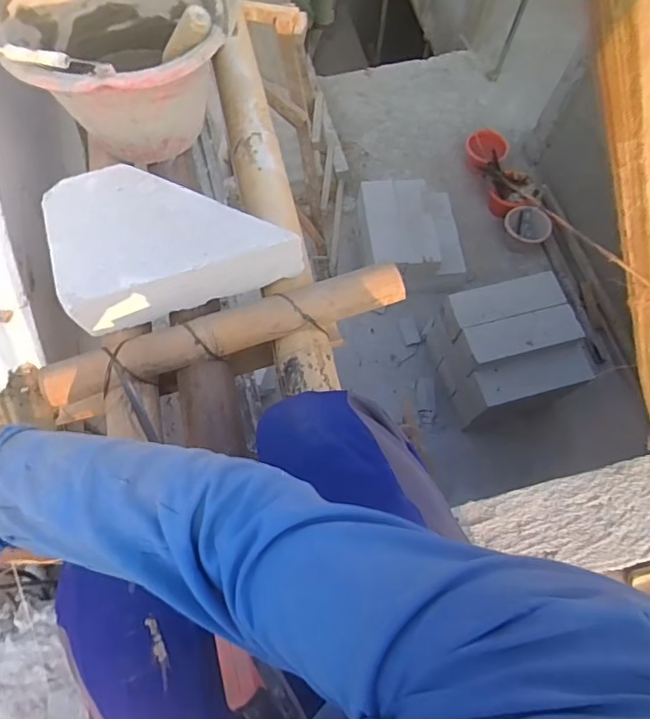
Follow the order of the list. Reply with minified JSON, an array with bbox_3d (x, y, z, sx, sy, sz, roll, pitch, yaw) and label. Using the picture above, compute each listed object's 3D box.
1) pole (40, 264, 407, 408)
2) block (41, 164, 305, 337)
[{"bbox_3d":[-0.133,-0.035,0.721,0.509,0.047,0.069,-17,70,-9],"label":"pole"},{"bbox_3d":[-0.212,-0.174,0.732,0.315,0.101,0.206,-16,70,-9],"label":"block"}]

